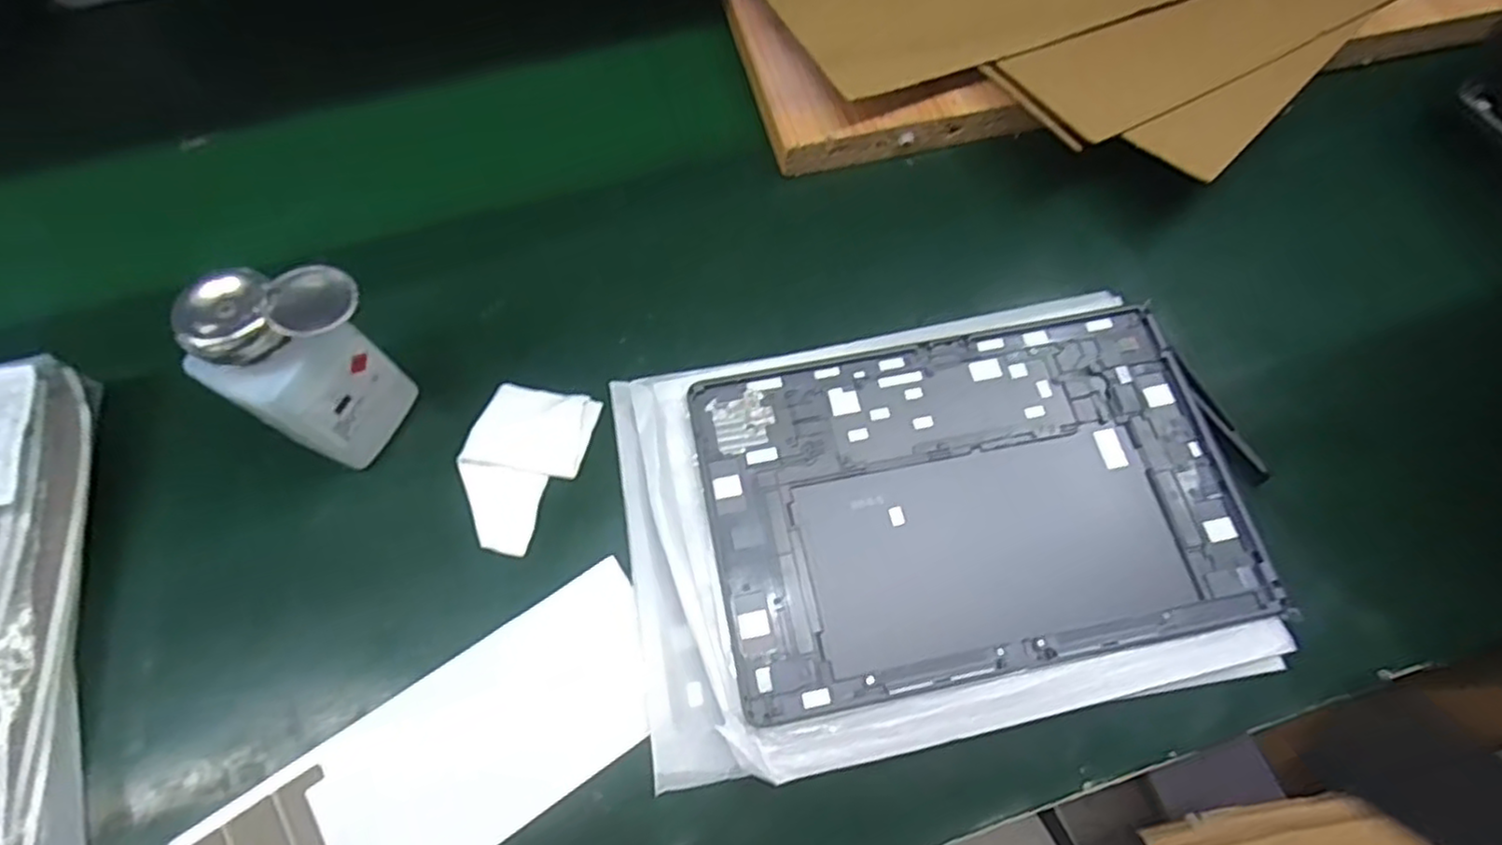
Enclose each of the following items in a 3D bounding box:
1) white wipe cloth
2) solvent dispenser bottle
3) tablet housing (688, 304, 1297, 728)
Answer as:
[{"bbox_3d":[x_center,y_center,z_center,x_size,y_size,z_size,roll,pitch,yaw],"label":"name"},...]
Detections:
[{"bbox_3d":[-0.120,0.021,0.358,0.058,0.008,0.088,18,66,7],"label":"white wipe cloth"},{"bbox_3d":[-0.201,-0.024,0.320,0.058,0.109,0.064,29,68,12],"label":"solvent dispenser bottle"},{"bbox_3d":[0.107,0.035,0.341,0.250,0.014,0.167,-10,66,-6],"label":"tablet housing"}]

